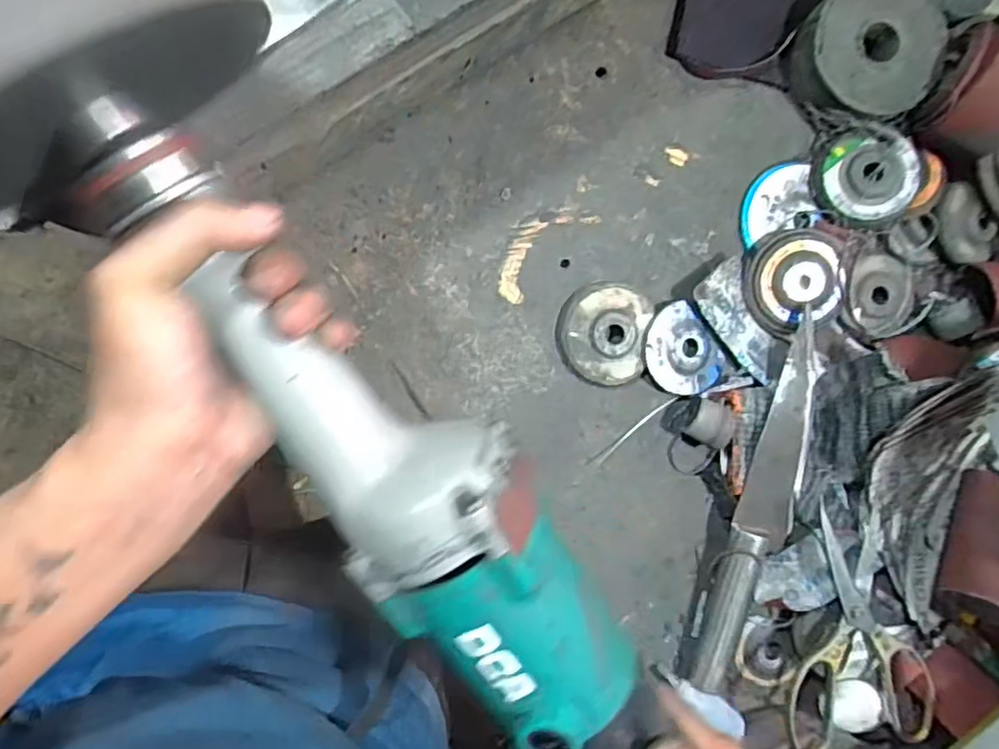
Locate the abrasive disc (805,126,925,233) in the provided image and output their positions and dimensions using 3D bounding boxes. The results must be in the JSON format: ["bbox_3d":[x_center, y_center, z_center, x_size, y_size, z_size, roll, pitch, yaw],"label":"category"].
[{"bbox_3d":[0.294,-0.156,0.526,0.077,0.020,0.073,0,90,17],"label":"abrasive disc"}]

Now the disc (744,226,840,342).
[{"bbox_3d":[0.236,-0.075,0.527,0.072,0.020,0.080,-14,90,9],"label":"disc"}]

